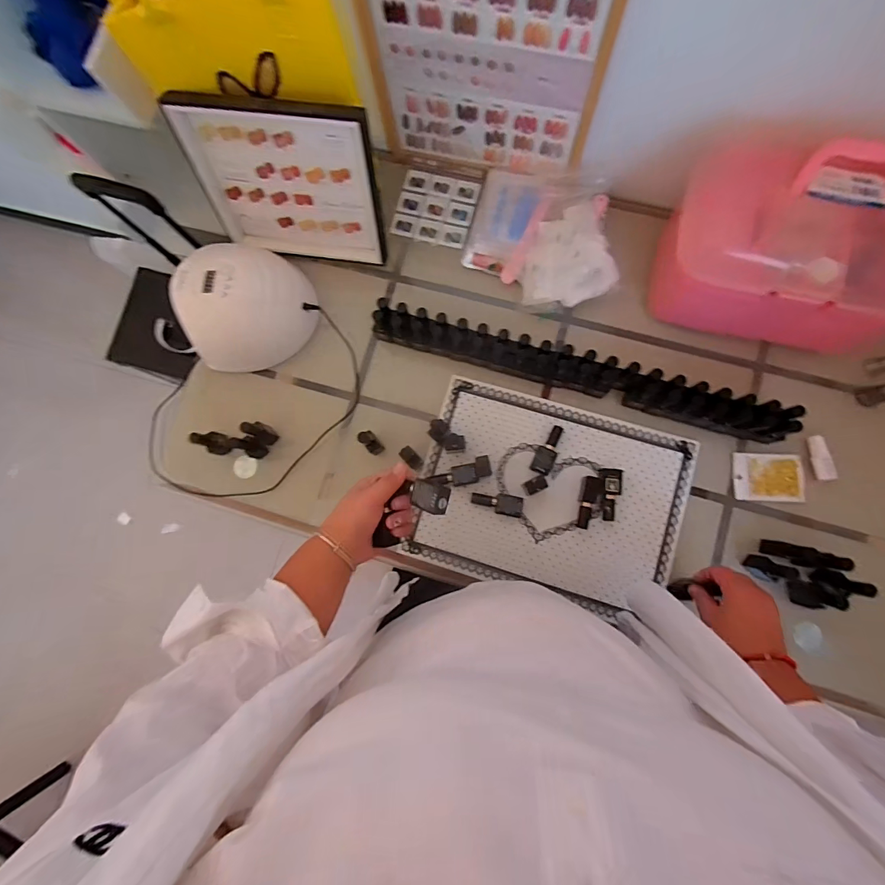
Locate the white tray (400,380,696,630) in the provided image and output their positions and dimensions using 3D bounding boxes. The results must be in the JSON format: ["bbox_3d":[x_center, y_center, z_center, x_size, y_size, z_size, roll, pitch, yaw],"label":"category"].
[{"bbox_3d":[0.164,0.088,0.653,0.396,0.026,0.303,16,84,6],"label":"white tray"}]

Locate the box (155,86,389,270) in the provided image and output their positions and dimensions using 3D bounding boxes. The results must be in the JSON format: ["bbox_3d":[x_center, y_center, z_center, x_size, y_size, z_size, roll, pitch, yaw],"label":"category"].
[{"bbox_3d":[-0.235,-0.388,0.647,0.279,0.234,0.025,7,62,5],"label":"box"}]

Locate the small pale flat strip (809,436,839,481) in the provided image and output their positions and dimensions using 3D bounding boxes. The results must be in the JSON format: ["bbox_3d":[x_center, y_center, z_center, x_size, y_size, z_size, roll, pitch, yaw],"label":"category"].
[{"bbox_3d":[0.557,0.023,0.619,0.015,0.020,0.065,-12,82,2],"label":"small pale flat strip"}]

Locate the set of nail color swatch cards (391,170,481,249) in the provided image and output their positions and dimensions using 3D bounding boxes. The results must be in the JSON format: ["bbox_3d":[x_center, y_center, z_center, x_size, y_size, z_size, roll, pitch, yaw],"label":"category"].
[{"bbox_3d":[-0.013,-0.405,0.731,0.134,0.012,0.118,15,84,6],"label":"set of nail color swatch cards"}]

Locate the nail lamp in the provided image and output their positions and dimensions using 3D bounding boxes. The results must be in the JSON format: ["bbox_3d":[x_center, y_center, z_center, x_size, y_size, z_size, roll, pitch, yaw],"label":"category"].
[{"bbox_3d":[-0.315,-0.230,0.691,0.198,0.107,0.194,-8,83,3],"label":"nail lamp"}]

